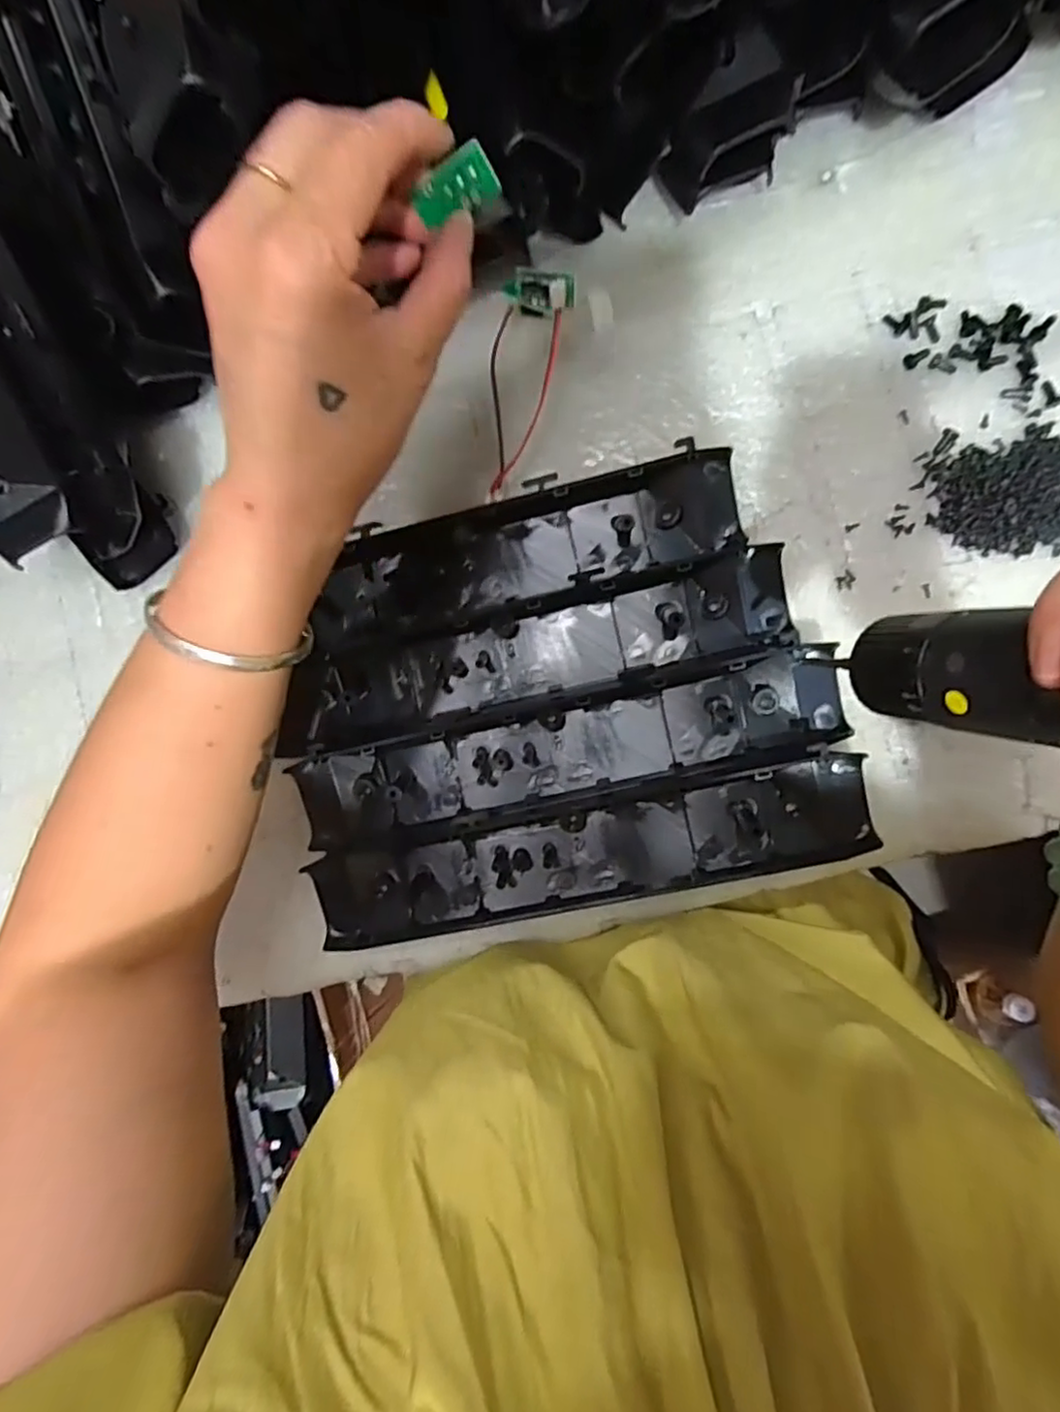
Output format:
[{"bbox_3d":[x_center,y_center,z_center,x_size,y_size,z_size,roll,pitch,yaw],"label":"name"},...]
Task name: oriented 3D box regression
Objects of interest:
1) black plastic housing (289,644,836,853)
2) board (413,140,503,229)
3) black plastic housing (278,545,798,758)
[{"bbox_3d":[0.017,0.025,0.325,0.273,0.021,0.051,-13,85,7],"label":"black plastic housing"},{"bbox_3d":[-0.025,-0.173,0.219,0.030,0.016,0.004,-14,56,30],"label":"board"},{"bbox_3d":[-0.002,-0.025,0.329,0.263,0.021,0.053,-12,85,7],"label":"black plastic housing"}]

